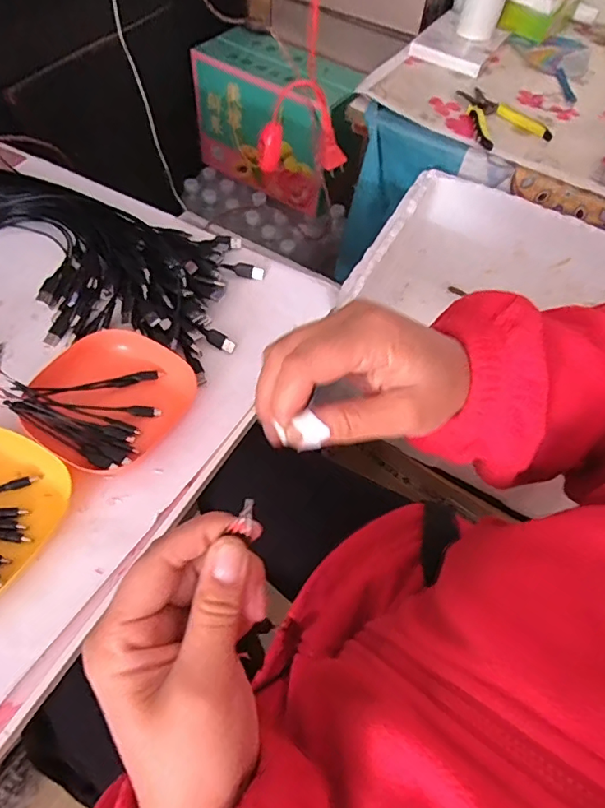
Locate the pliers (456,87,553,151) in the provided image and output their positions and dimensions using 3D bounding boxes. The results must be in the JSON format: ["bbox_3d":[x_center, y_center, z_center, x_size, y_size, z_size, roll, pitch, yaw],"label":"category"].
[{"bbox_3d":[0.316,-0.446,0.783,0.118,0.010,0.151,-2,58,-6],"label":"pliers"}]

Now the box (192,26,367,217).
[{"bbox_3d":[-0.053,-0.602,1.084,0.331,0.261,0.174,31,61,14],"label":"box"}]

